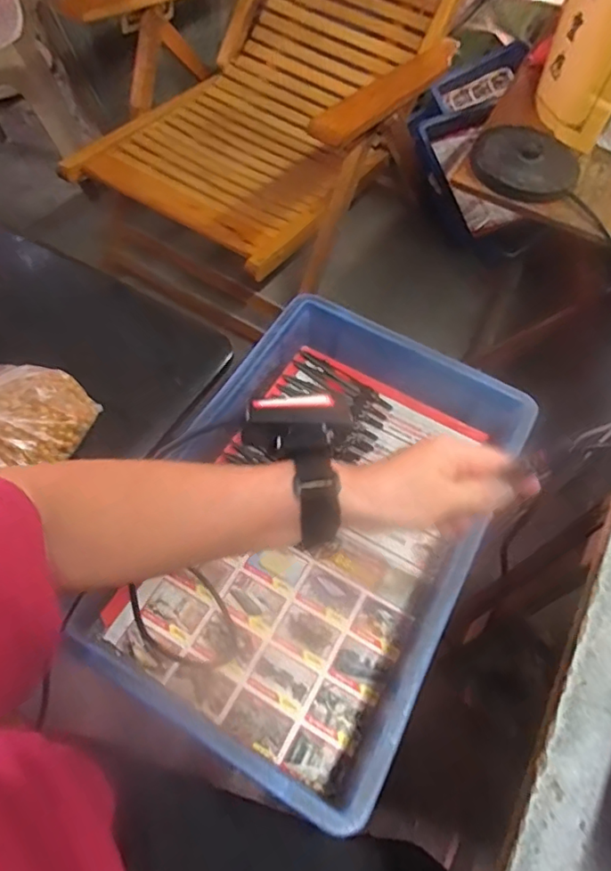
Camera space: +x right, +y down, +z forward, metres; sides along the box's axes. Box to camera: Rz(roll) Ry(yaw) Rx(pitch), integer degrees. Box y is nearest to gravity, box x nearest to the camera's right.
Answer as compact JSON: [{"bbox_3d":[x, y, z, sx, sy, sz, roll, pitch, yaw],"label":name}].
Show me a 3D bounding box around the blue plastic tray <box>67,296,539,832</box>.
[{"bbox_3d":[0.014,0.074,0.547,0.300,0.083,0.440,26,63,10],"label":"blue plastic tray"}]

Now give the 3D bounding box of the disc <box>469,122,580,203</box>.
[{"bbox_3d":[0.304,-0.380,0.771,0.141,0.034,0.141,25,61,10],"label":"disc"}]

